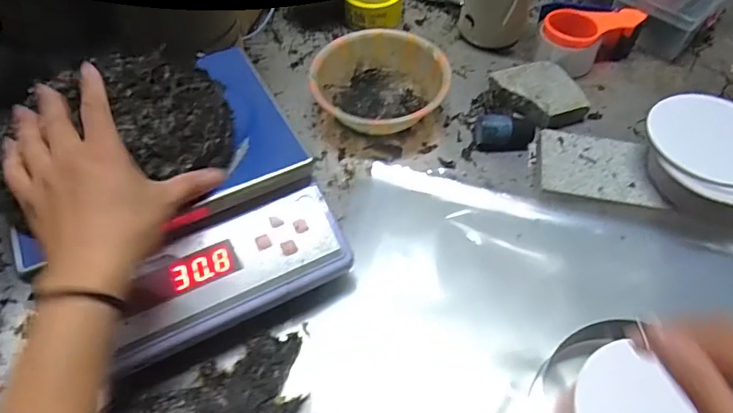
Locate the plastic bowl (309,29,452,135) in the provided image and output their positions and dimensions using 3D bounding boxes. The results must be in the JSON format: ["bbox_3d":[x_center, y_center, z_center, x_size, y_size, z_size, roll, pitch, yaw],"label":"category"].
[{"bbox_3d":[0.019,-0.164,0.682,0.174,0.063,0.162,0,54,0],"label":"plastic bowl"}]

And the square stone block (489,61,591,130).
[{"bbox_3d":[0.245,-0.155,0.698,0.101,0.037,0.112,-21,57,-14],"label":"square stone block"}]

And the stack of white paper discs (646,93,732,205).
[{"bbox_3d":[0.393,-0.063,0.561,0.129,0.039,0.144,-7,55,-5],"label":"stack of white paper discs"}]

